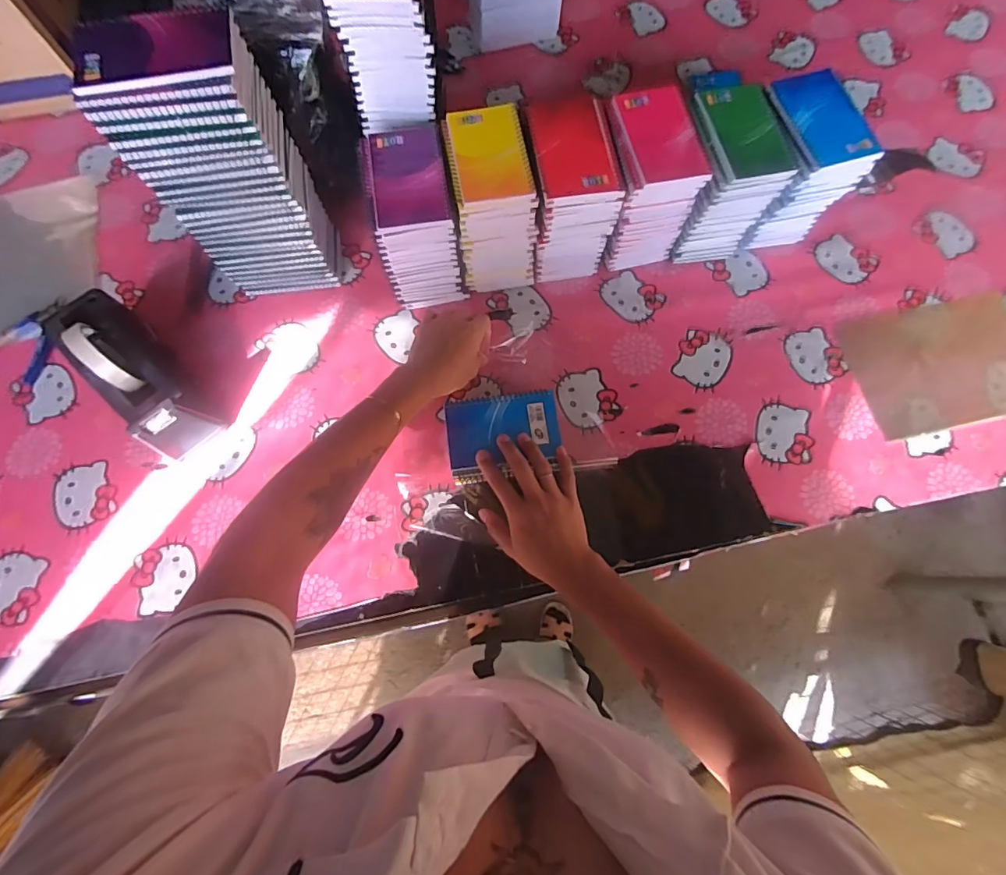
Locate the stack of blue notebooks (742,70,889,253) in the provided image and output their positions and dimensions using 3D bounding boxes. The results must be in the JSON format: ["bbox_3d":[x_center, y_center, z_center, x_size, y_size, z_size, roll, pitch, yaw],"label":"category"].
[{"bbox_3d":[0.369,-0.347,0.616,0.104,0.165,0.128,-11,74,-3],"label":"stack of blue notebooks"}]

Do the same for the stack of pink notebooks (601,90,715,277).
[{"bbox_3d":[0.173,-0.323,0.609,0.100,0.162,0.130,-12,74,-4],"label":"stack of pink notebooks"}]

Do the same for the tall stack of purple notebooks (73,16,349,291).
[{"bbox_3d":[-0.302,-0.290,0.539,0.137,0.293,0.097,-8,74,-3],"label":"tall stack of purple notebooks"}]

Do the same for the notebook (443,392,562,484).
[{"bbox_3d":[0.002,-0.003,0.552,0.128,0.016,0.098,-7,74,-2],"label":"notebook"}]

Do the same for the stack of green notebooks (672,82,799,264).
[{"bbox_3d":[0.273,-0.328,0.611,0.095,0.163,0.122,-14,74,-4],"label":"stack of green notebooks"}]

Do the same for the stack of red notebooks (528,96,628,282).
[{"bbox_3d":[0.080,-0.303,0.599,0.092,0.161,0.133,-7,74,-2],"label":"stack of red notebooks"}]

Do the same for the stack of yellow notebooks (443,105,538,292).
[{"bbox_3d":[-0.016,-0.296,0.602,0.089,0.160,0.141,-10,74,-3],"label":"stack of yellow notebooks"}]

